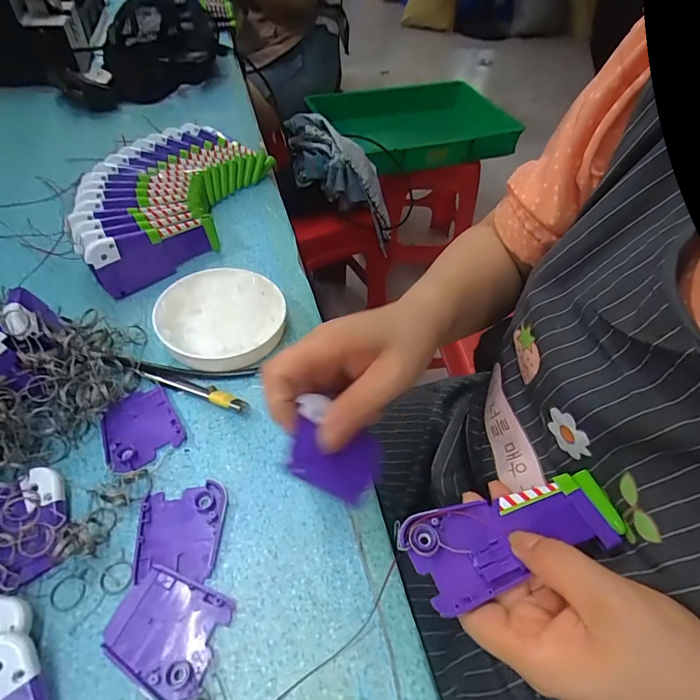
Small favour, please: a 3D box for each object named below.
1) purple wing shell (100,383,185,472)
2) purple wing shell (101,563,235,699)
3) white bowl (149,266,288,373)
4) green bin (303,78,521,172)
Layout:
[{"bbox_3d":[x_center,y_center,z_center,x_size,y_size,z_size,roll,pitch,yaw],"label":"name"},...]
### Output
[{"bbox_3d":[-0.156,0.056,0.310,0.052,0.006,0.059,-27,58,-25],"label":"purple wing shell"},{"bbox_3d":[-0.103,0.156,0.234,0.061,0.007,0.051,21,51,11],"label":"purple wing shell"},{"bbox_3d":[-0.109,-0.028,0.364,0.104,0.027,0.099,3,50,-4],"label":"white bowl"},{"bbox_3d":[0.202,-0.673,1.252,0.561,0.103,0.385,-25,58,-22],"label":"green bin"}]

